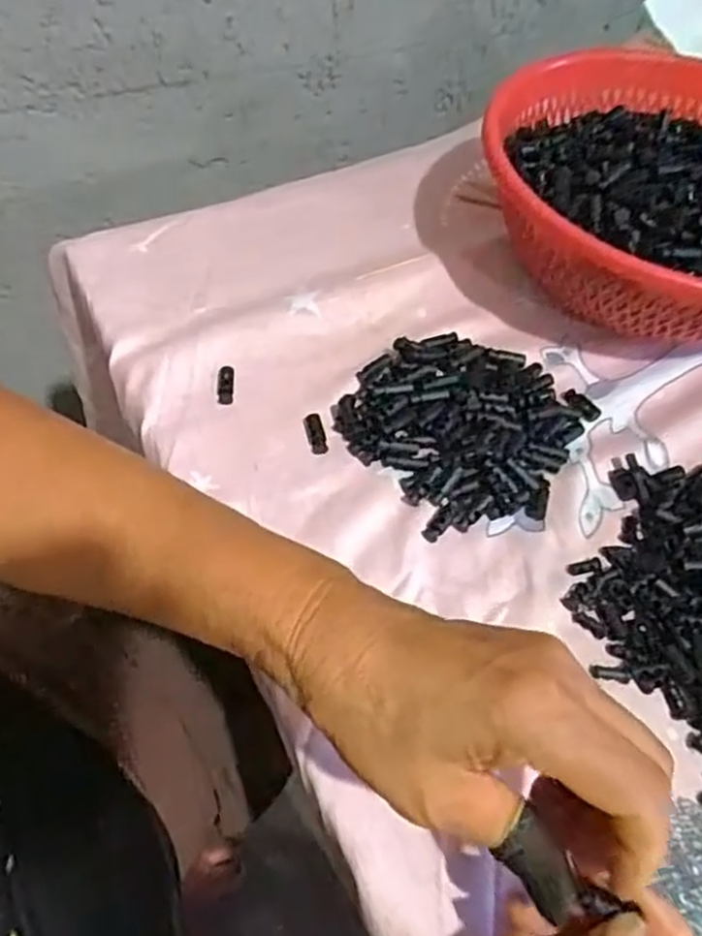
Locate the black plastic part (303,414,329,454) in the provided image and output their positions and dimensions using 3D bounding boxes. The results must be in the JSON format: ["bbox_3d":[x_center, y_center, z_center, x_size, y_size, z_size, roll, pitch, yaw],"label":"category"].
[{"bbox_3d":[-0.020,-0.020,0.425,0.010,0.004,0.026,-13,71,-13],"label":"black plastic part"}]

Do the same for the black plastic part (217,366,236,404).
[{"bbox_3d":[-0.077,-0.051,0.442,0.010,0.004,0.027,0,68,-4],"label":"black plastic part"}]

